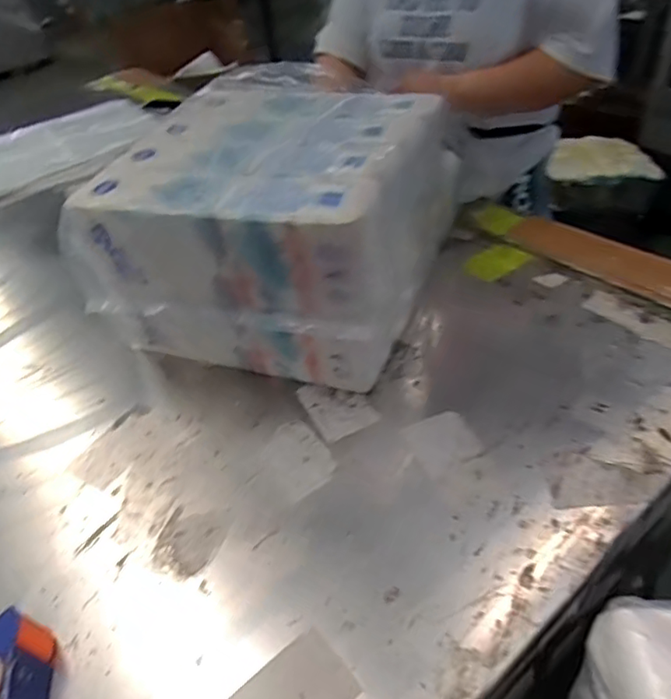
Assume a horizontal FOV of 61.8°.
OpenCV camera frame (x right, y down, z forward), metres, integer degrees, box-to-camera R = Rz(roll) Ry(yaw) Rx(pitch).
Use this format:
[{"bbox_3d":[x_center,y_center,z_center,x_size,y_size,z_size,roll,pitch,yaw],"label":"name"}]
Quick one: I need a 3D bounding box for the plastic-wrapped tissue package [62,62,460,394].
[{"bbox_3d":[-0.063,-0.197,0.839,0.395,0.270,0.420,8,46,19],"label":"plastic-wrapped tissue package"}]

